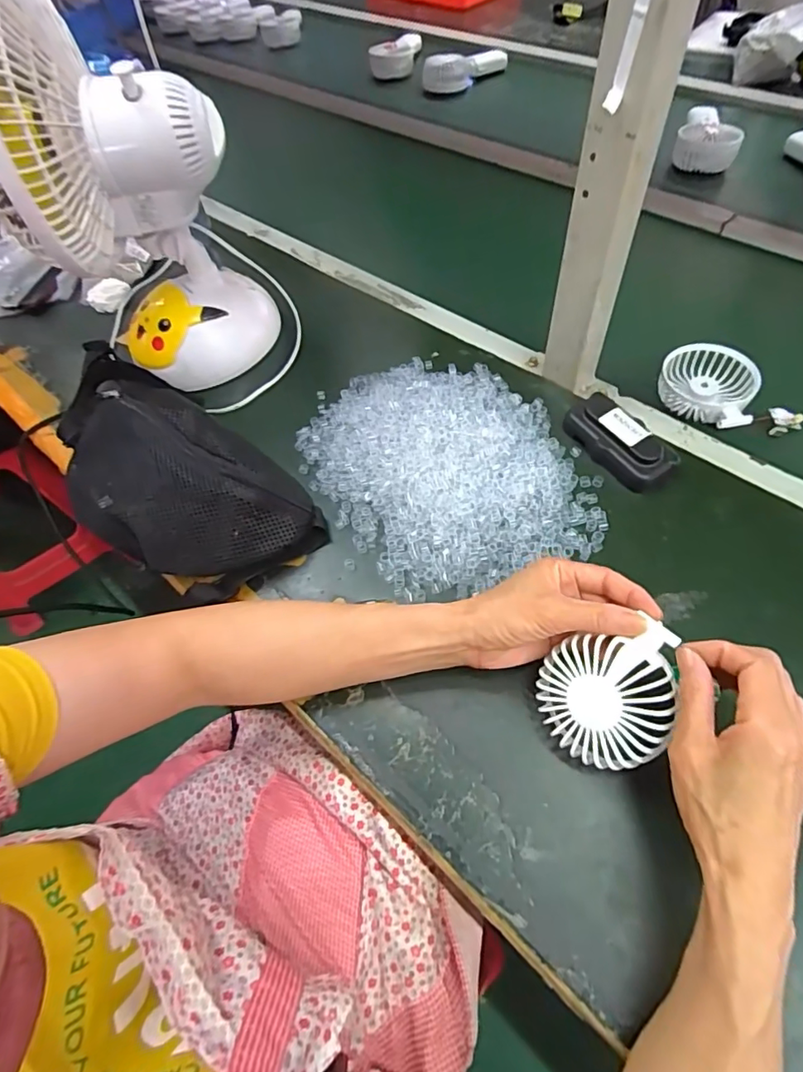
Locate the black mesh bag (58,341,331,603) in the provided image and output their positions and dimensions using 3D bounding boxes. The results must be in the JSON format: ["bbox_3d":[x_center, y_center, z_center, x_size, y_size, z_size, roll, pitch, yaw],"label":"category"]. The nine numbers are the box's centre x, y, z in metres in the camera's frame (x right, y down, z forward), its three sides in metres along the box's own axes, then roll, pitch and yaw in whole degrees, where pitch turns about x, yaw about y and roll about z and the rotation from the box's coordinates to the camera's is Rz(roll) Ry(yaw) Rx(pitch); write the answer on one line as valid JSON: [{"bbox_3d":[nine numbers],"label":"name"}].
[{"bbox_3d":[-0.235,-0.069,0.499,0.340,0.082,0.160,29,66,22],"label":"black mesh bag"}]

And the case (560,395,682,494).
[{"bbox_3d":[0.198,-0.089,0.492,0.045,0.032,0.107,-28,60,-11],"label":"case"}]

